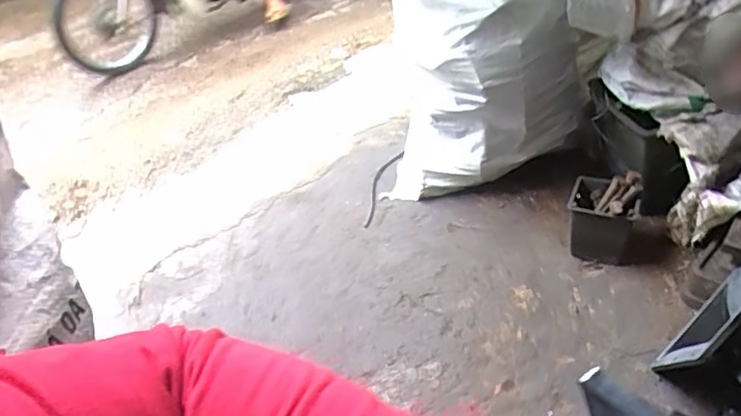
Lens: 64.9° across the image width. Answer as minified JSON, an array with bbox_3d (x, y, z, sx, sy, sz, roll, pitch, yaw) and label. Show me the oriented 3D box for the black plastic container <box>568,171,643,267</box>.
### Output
[{"bbox_3d":[0.492,0.019,1.240,0.137,0.155,0.156,10,39,22],"label":"black plastic container"}]

